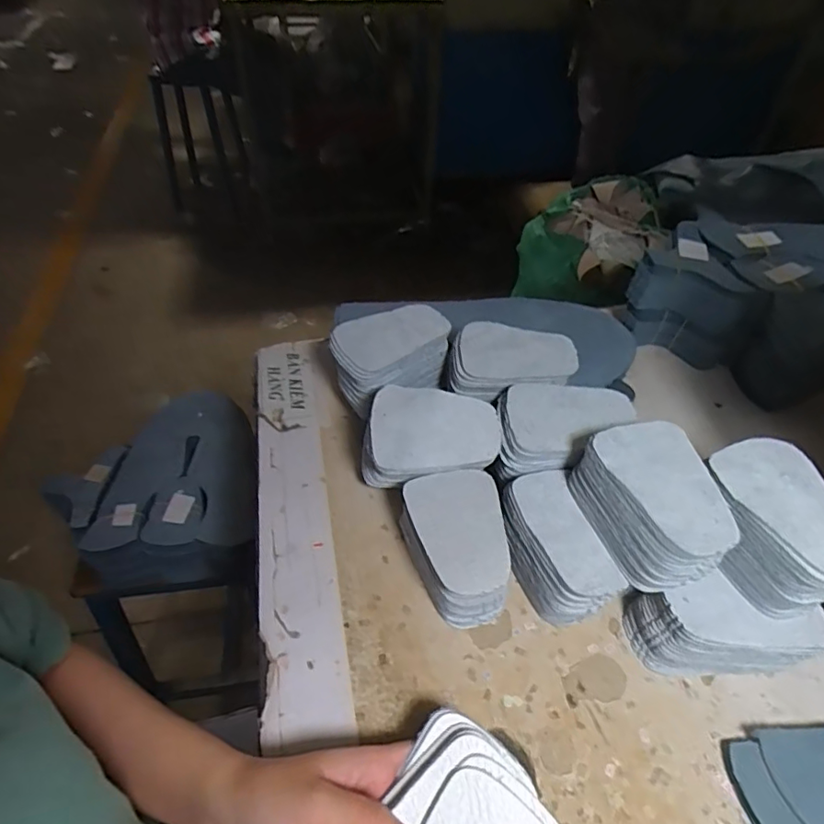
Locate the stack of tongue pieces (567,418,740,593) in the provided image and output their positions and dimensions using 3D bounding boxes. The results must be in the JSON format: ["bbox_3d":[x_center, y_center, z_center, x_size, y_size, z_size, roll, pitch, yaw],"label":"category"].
[{"bbox_3d":[0.157,0.060,0.351,0.066,0.056,0.099,-9,49,-10],"label":"stack of tongue pieces"}]

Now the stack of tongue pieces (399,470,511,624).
[{"bbox_3d":[0.030,0.098,0.387,0.067,0.059,0.091,-2,48,-4],"label":"stack of tongue pieces"}]

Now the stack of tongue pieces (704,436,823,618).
[{"bbox_3d":[0.231,0.072,0.343,0.069,0.053,0.099,-12,49,-13],"label":"stack of tongue pieces"}]

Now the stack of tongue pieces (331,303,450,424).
[{"bbox_3d":[-0.018,-0.050,0.475,0.099,0.054,0.066,-25,53,-23],"label":"stack of tongue pieces"}]

